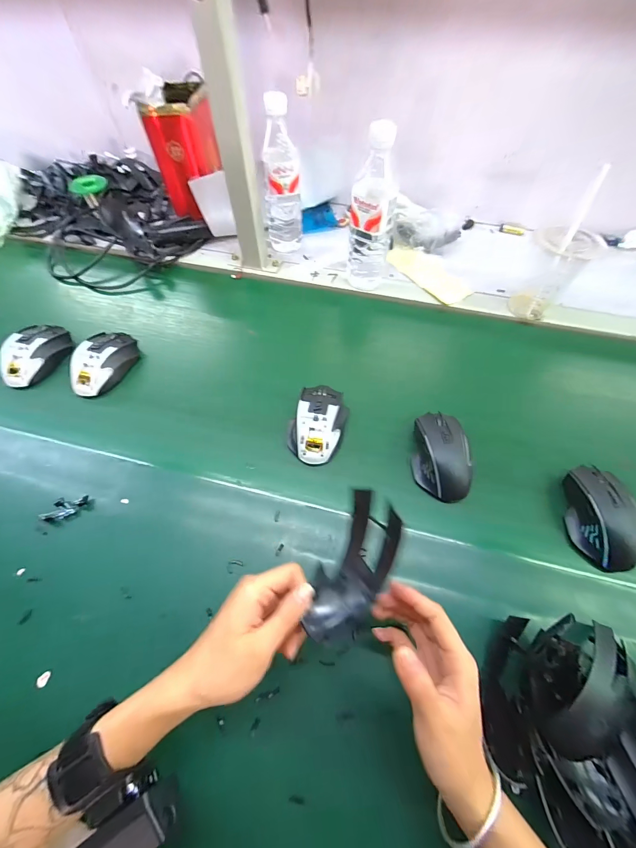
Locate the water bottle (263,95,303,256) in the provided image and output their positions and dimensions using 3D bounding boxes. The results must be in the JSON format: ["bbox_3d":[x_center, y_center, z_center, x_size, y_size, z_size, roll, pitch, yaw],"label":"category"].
[{"bbox_3d":[-0.060,-0.412,0.585,0.062,0.220,0.061,-3,59,-2],"label":"water bottle"}]

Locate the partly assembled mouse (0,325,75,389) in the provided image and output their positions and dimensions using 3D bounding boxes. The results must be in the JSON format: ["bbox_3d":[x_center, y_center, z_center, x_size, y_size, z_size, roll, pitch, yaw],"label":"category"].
[{"bbox_3d":[-0.433,-0.111,0.513,0.070,0.037,0.115,11,60,7],"label":"partly assembled mouse"}]

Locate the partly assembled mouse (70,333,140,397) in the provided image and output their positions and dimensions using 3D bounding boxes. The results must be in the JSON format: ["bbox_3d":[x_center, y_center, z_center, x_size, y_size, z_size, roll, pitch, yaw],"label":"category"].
[{"bbox_3d":[-0.325,-0.096,0.508,0.066,0.038,0.117,17,61,10],"label":"partly assembled mouse"}]

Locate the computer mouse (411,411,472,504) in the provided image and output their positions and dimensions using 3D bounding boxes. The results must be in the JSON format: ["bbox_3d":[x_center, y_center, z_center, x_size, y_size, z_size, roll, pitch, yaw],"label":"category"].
[{"bbox_3d":[0.157,0.037,0.429,0.072,0.038,0.115,-4,60,-2],"label":"computer mouse"}]

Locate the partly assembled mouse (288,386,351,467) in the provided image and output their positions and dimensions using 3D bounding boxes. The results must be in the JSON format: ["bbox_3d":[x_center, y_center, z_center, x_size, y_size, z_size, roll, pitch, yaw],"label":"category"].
[{"bbox_3d":[0.002,-0.004,0.452,0.069,0.035,0.109,11,60,7],"label":"partly assembled mouse"}]

